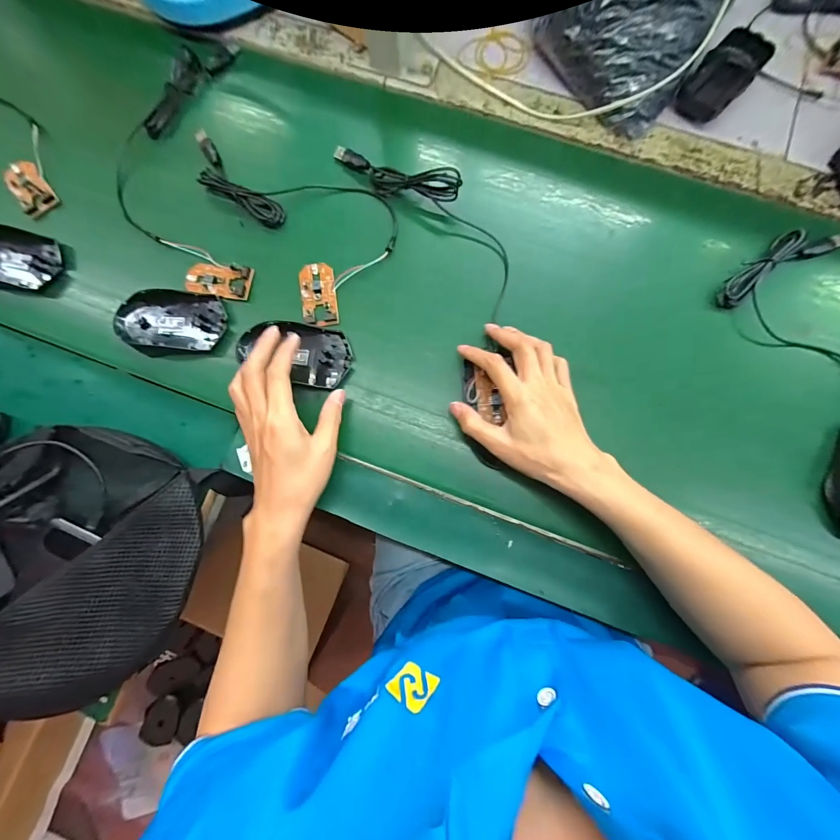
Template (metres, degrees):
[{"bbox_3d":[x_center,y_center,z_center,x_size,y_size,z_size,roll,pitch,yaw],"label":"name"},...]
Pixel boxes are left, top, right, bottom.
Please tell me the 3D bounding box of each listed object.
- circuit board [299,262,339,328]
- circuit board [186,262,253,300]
[{"bbox_3d":[-0.105,-0.130,0.377,0.035,0.014,0.070,-9,82,0],"label":"circuit board"},{"bbox_3d":[-0.212,-0.147,0.380,0.067,0.010,0.036,8,83,2],"label":"circuit board"}]

